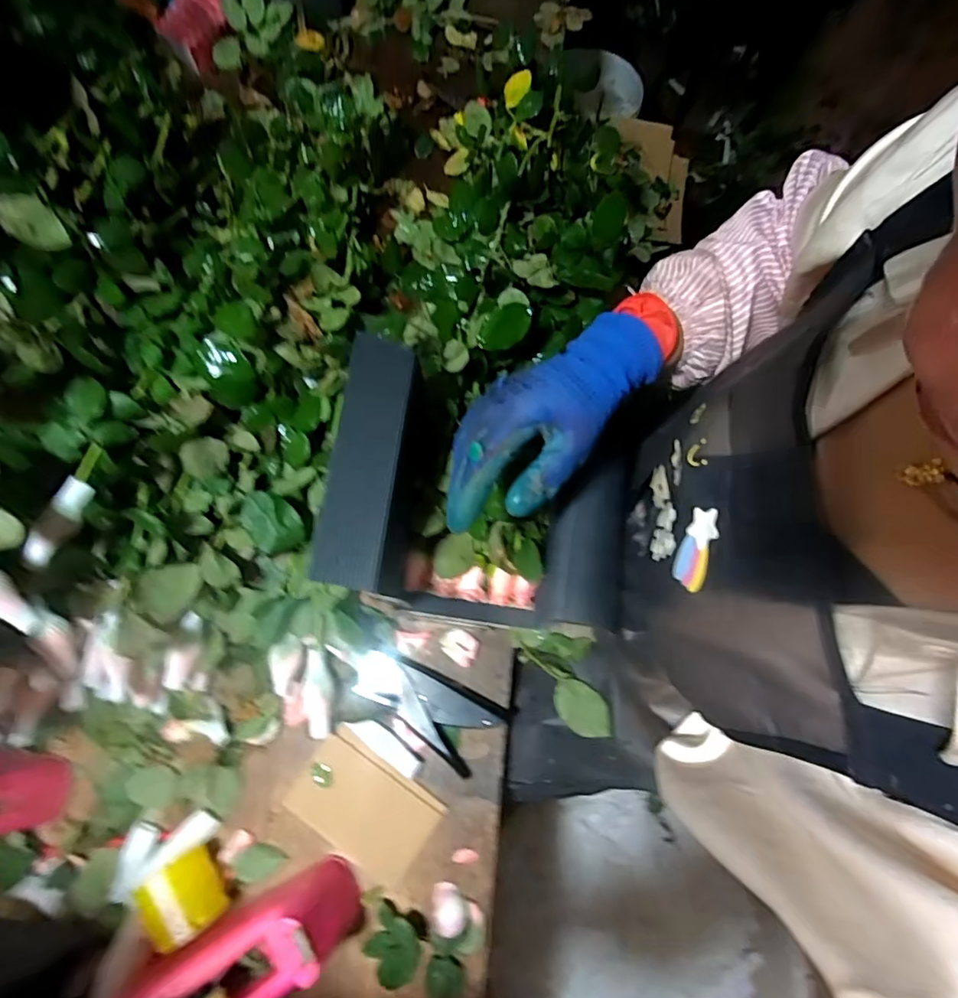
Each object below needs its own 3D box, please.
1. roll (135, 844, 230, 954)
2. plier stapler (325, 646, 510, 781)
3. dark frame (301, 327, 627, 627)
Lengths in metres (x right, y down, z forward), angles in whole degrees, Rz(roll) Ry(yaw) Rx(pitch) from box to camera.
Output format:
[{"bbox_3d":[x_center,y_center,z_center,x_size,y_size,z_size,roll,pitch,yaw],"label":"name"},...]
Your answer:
[{"bbox_3d":[-0.265,0.354,0.477,0.052,0.056,0.063,-36,76,-10],"label":"roll"},{"bbox_3d":[-0.061,0.194,0.545,0.174,0.022,0.073,35,76,10],"label":"plier stapler"},{"bbox_3d":[0.008,0.001,0.502,0.239,0.175,0.203,7,73,3],"label":"dark frame"}]

